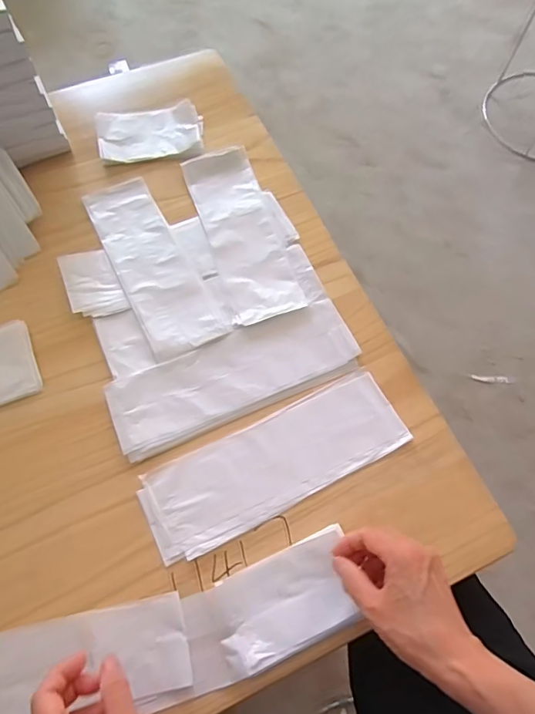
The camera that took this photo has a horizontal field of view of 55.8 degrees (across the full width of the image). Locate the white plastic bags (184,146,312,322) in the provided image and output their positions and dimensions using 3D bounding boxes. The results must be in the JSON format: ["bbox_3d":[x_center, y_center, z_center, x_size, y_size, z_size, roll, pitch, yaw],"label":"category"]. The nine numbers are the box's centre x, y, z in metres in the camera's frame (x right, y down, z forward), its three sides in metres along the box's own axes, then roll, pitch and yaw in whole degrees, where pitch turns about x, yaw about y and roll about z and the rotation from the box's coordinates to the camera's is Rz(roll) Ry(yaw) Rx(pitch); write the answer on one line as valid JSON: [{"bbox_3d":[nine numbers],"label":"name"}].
[{"bbox_3d":[-0.029,-0.149,0.599,0.084,0.010,0.233,-18,70,-9],"label":"white plastic bags"}]

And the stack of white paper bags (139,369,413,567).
[{"bbox_3d":[0.009,0.103,0.501,0.262,0.007,0.090,-25,71,-12],"label":"stack of white paper bags"}]

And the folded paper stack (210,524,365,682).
[{"bbox_3d":[0.017,0.213,0.440,0.125,0.012,0.077,-22,71,-11],"label":"folded paper stack"}]

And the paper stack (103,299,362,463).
[{"bbox_3d":[-0.033,0.017,0.531,0.260,0.005,0.087,-22,71,-11],"label":"paper stack"}]

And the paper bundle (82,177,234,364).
[{"bbox_3d":[-0.133,-0.111,0.585,0.086,0.014,0.246,-25,71,-12],"label":"paper bundle"}]

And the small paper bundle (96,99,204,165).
[{"bbox_3d":[-0.151,-0.291,0.658,0.133,0.016,0.081,-12,69,-7],"label":"small paper bundle"}]

